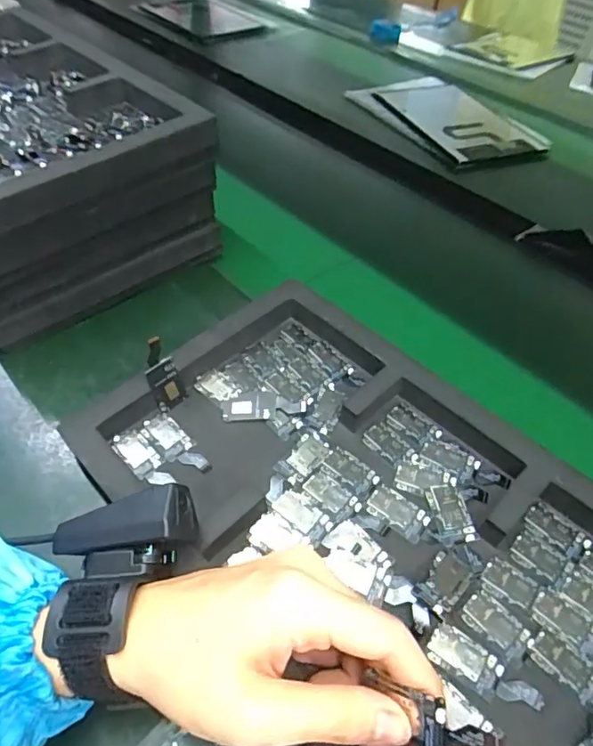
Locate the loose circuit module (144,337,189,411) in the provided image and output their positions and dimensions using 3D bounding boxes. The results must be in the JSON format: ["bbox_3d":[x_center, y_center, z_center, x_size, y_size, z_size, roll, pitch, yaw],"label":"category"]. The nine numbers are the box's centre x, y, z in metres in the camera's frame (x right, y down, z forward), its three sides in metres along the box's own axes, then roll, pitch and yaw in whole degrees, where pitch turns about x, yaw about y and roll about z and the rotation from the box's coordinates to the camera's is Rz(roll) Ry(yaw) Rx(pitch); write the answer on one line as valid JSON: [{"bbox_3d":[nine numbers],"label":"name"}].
[{"bbox_3d":[-0.095,0.000,0.365,0.023,0.059,0.007,-33,42,-26],"label":"loose circuit module"}]

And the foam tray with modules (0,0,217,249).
[{"bbox_3d":[-0.313,-0.277,0.501,0.228,0.049,0.488,-33,59,-29],"label":"foam tray with modules"}]

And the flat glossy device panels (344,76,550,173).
[{"bbox_3d":[0.228,-0.395,0.791,0.186,0.016,0.303,-21,53,-21],"label":"flat glossy device panels"}]

